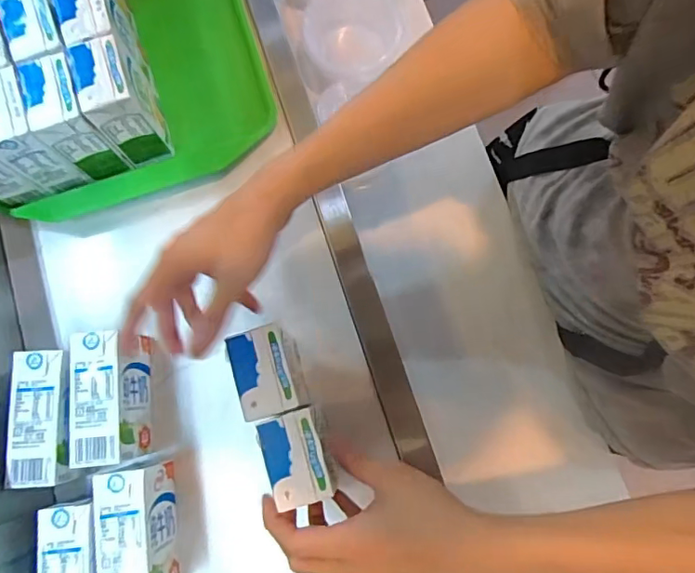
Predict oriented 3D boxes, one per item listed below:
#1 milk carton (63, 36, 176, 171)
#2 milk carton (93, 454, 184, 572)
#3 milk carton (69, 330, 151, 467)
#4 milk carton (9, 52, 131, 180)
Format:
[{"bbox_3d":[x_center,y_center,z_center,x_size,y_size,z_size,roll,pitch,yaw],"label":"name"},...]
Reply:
[{"bbox_3d":[-0.202,-0.166,0.477,0.046,0.097,0.070,-18,79,-3],"label":"milk carton"},{"bbox_3d":[-0.172,0.202,0.436,0.046,0.072,0.113,-8,79,-1],"label":"milk carton"},{"bbox_3d":[-0.203,0.095,0.455,0.046,0.062,0.106,-7,79,0],"label":"milk carton"},{"bbox_3d":[-0.242,-0.148,0.473,0.042,0.095,0.066,-20,79,-3],"label":"milk carton"}]

